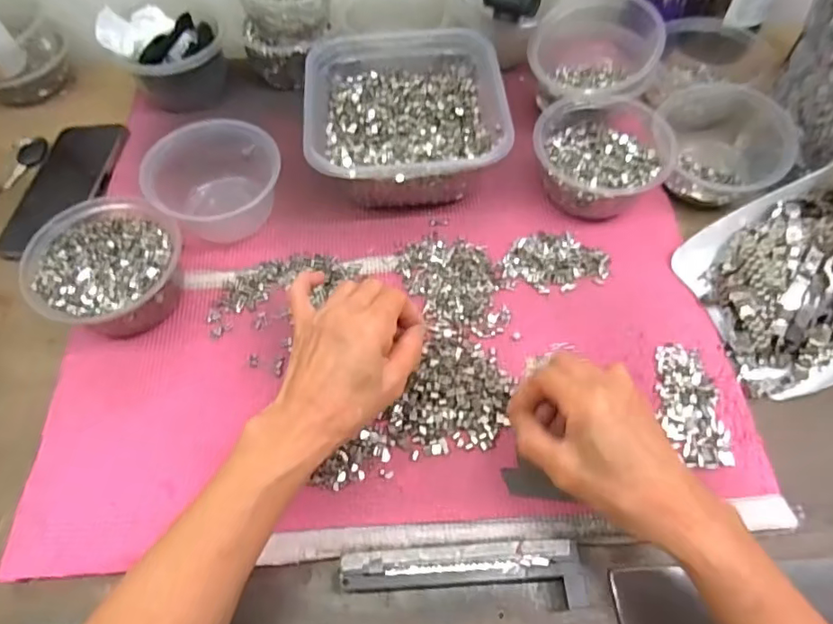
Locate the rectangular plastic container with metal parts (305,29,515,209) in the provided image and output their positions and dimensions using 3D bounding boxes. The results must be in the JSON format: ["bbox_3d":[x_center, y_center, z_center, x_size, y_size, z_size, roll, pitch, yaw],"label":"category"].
[{"bbox_3d":[-0.009,-0.184,0.520,0.165,0.078,0.182,-4,61,0],"label":"rectangular plastic container with metal parts"}]

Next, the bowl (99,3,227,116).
[{"bbox_3d":[-0.255,-0.265,0.576,0.106,0.079,0.084,-30,64,-14],"label":"bowl"}]

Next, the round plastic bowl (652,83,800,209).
[{"bbox_3d":[0.276,-0.153,0.510,0.115,0.068,0.105,-1,61,1],"label":"round plastic bowl"}]

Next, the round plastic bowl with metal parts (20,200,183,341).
[{"bbox_3d":[-0.244,-0.030,0.447,0.113,0.064,0.106,-1,61,1],"label":"round plastic bowl with metal parts"}]

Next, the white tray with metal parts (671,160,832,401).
[{"bbox_3d":[0.322,-0.039,0.427,0.175,0.079,0.152,-21,62,-10],"label":"white tray with metal parts"}]

